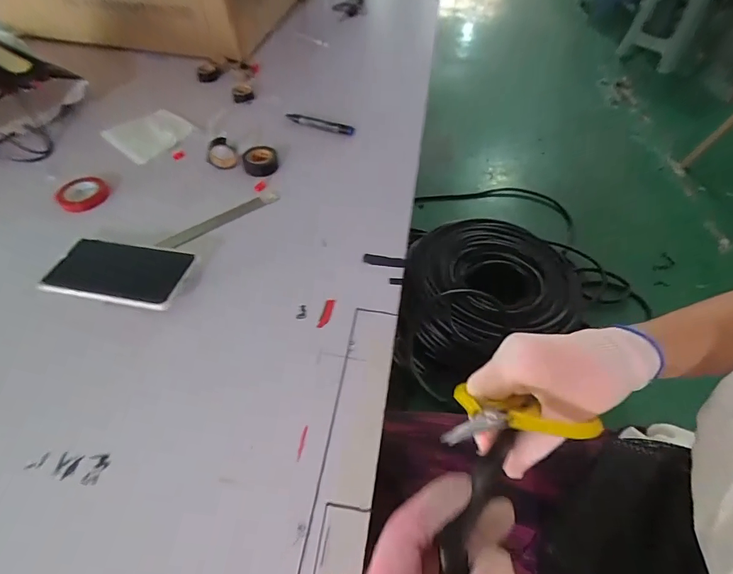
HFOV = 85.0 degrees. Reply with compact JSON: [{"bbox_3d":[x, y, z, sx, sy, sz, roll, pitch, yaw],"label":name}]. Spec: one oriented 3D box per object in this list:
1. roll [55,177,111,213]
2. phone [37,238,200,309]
[{"bbox_3d":[-0.384,-0.126,0.543,0.067,0.017,0.060,29,57,20],"label":"roll"},{"bbox_3d":[-0.276,-0.018,0.448,0.164,0.007,0.080,8,52,11],"label":"phone"}]

